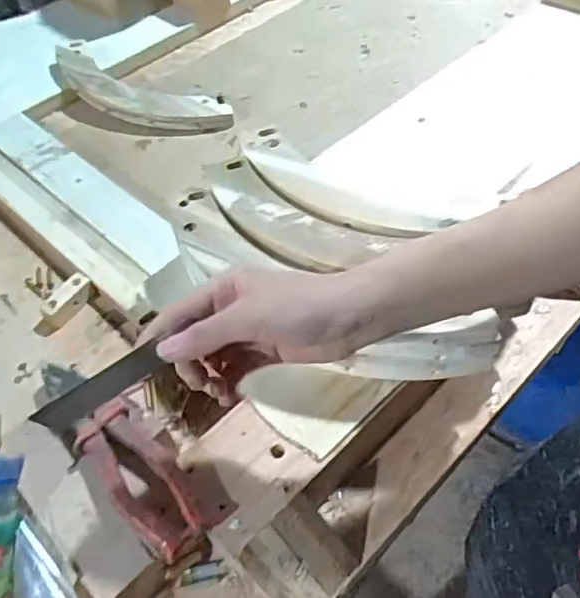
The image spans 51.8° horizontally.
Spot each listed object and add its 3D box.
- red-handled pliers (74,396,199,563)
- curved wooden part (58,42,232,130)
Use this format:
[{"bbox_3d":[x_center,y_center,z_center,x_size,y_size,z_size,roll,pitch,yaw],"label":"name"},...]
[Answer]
[{"bbox_3d":[-0.104,0.122,0.409,0.044,0.018,0.120,-35,56,-20],"label":"red-handled pliers"},{"bbox_3d":[-0.206,-0.270,0.778,0.283,0.031,0.087,24,58,23],"label":"curved wooden part"}]

